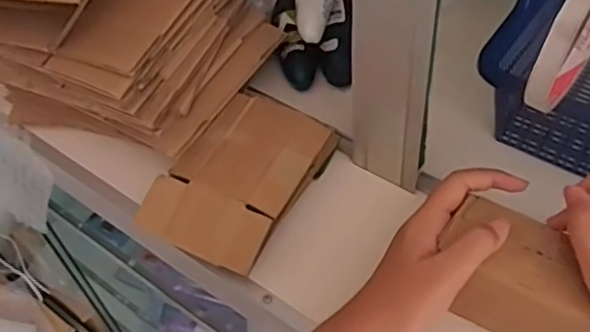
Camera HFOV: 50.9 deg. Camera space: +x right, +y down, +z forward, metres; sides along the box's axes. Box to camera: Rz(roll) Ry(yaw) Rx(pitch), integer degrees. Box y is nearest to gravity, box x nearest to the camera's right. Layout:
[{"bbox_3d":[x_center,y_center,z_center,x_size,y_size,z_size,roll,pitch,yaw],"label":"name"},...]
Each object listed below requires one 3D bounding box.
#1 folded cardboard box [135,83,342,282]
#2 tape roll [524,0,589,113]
[{"bbox_3d":[-0.042,0.006,0.488,0.097,0.026,0.145,22,58,21],"label":"folded cardboard box"},{"bbox_3d":[0.164,-0.076,0.361,0.013,0.087,0.090,32,62,26],"label":"tape roll"}]

